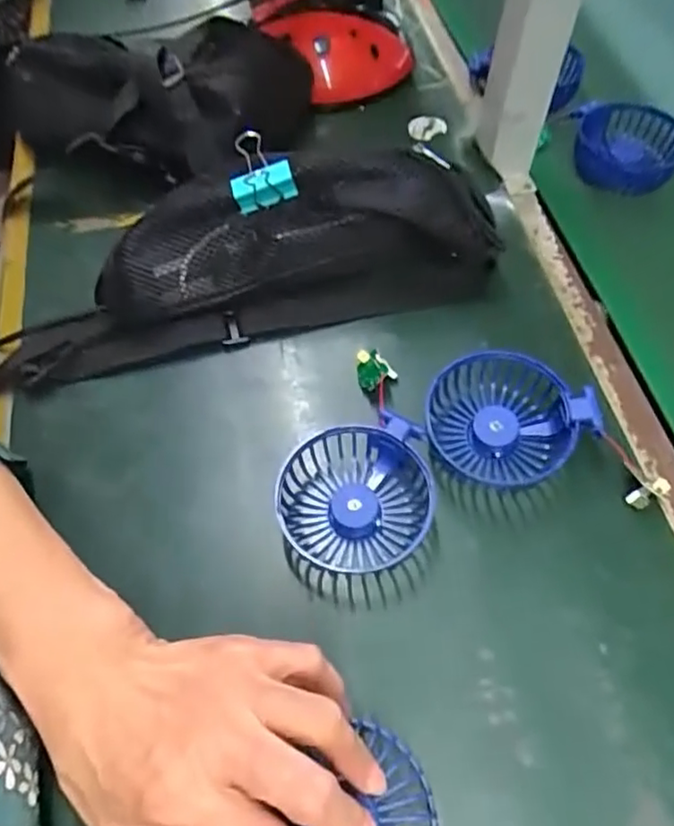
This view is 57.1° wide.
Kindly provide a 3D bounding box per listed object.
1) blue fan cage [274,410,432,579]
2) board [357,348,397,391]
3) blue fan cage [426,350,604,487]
[{"bbox_3d":[0.010,0.048,0.365,0.090,0.032,0.075,-16,60,-7],"label":"blue fan cage"},{"bbox_3d":[0.023,-0.030,0.419,0.022,0.018,0.031,-28,62,-13],"label":"board"},{"bbox_3d":[0.104,-0.001,0.385,0.095,0.037,0.075,-9,59,-2],"label":"blue fan cage"}]

